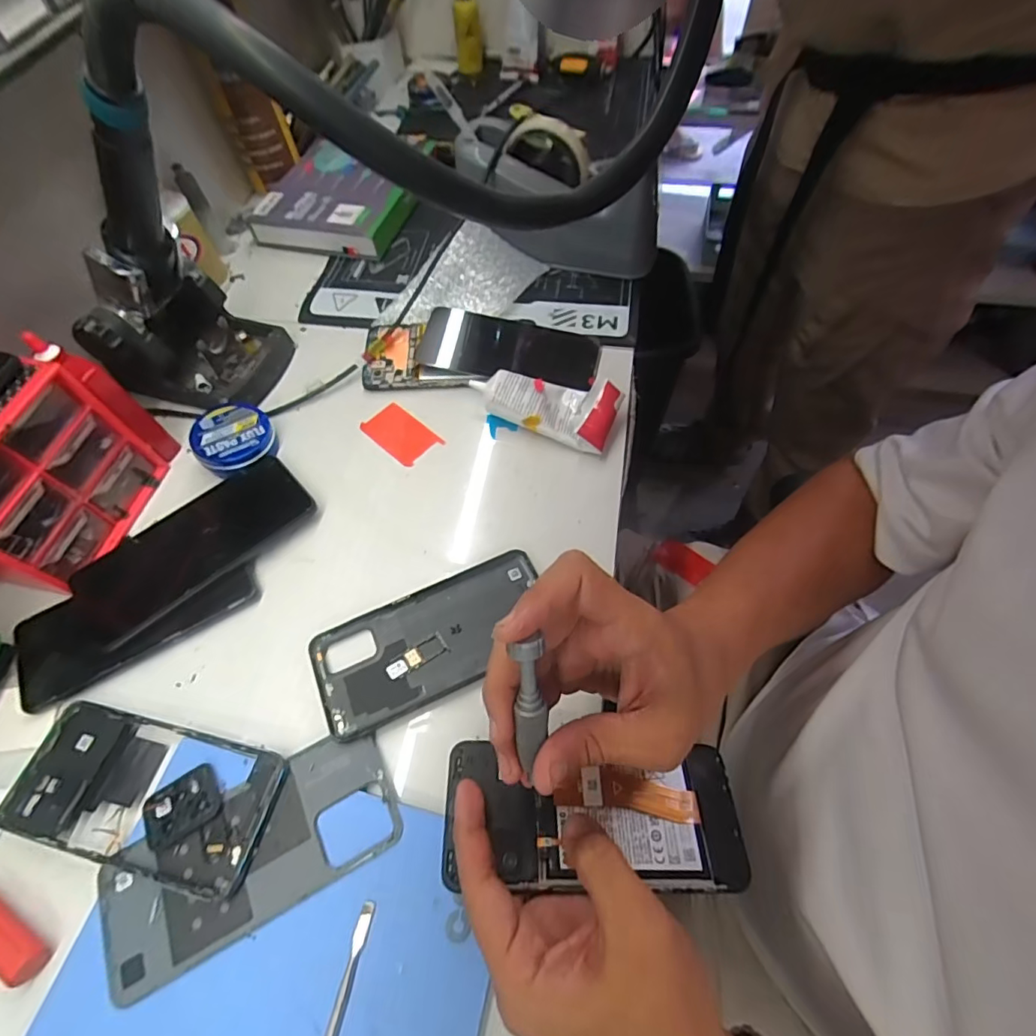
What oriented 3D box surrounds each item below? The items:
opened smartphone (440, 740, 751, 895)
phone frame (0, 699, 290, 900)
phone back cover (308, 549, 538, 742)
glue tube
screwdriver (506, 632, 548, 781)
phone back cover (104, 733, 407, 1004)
[{"bbox_3d":[0.041,0.162,0.286,0.160,0.016,0.067,4,60,-2],"label":"opened smartphone"},{"bbox_3d":[-0.226,0.163,0.312,0.167,0.010,0.075,9,61,8],"label":"phone frame"},{"bbox_3d":[-0.057,0.082,0.359,0.161,0.007,0.075,-25,62,-11],"label":"phone back cover"},{"bbox_3d":[0.024,-0.099,0.441,0.118,0.033,0.054,21,63,14],"label":"glue tube"},{"bbox_3d":[0.007,0.088,0.241,0.013,0.070,0.012,-1,19,2],"label":"screwdriver"},{"bbox_3d":[-0.152,0.189,0.295,0.162,0.010,0.074,-26,62,-12],"label":"phone back cover"}]

